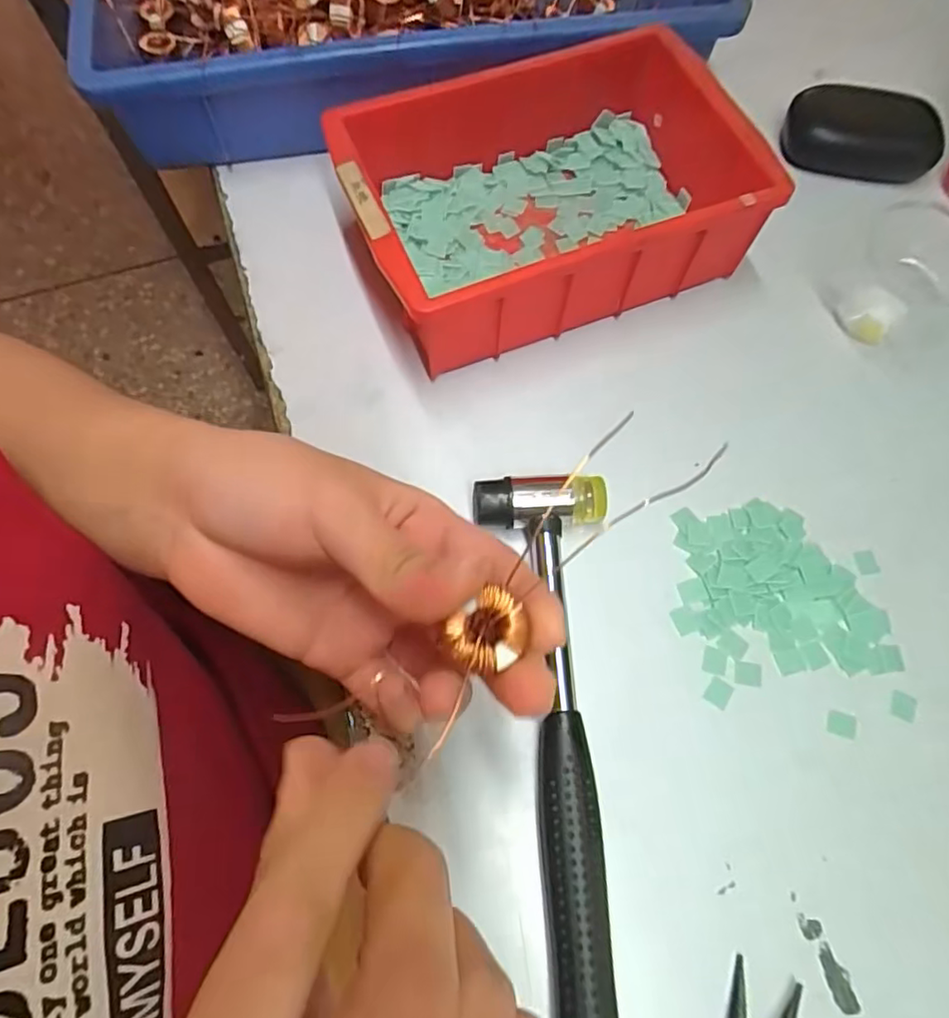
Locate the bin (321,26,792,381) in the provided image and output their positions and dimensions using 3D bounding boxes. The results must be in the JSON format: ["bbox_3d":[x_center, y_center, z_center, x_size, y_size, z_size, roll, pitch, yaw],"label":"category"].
[{"bbox_3d":[0.039,-0.160,0.317,0.195,0.063,0.126,-21,70,-7],"label":"bin"}]

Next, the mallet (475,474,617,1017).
[{"bbox_3d":[0.030,0.097,0.246,0.056,0.021,0.232,0,69,1],"label":"mallet"}]

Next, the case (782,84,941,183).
[{"bbox_3d":[0.233,-0.226,0.365,0.085,0.025,0.044,10,69,5],"label":"case"}]

